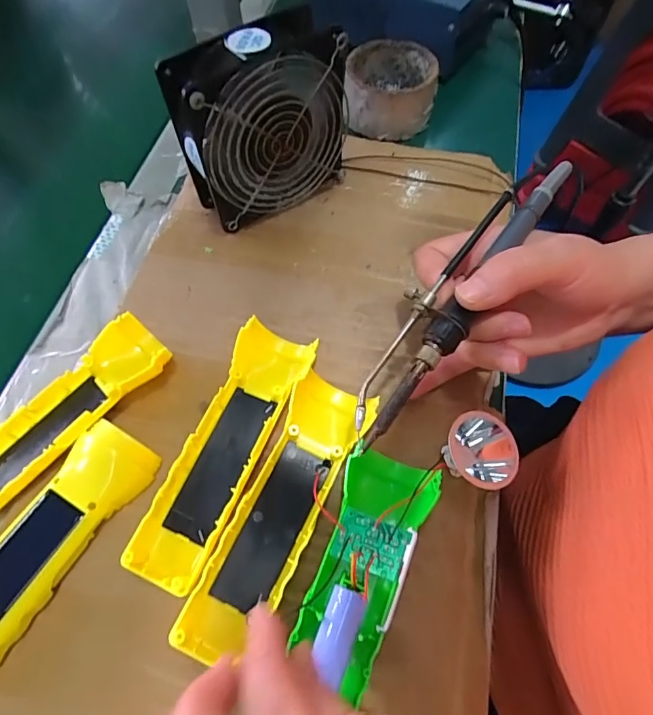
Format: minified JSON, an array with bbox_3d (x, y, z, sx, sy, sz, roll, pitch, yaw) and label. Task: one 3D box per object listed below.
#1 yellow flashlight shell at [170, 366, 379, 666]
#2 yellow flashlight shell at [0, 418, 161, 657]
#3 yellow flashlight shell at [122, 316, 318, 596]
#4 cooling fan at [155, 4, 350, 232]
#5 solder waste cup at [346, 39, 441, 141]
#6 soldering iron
[{"bbox_3d":[-0.022,0.084,0.259,0.050,0.025,0.160,21,65,11],"label":"yellow flashlight shell"},{"bbox_3d":[-0.160,0.111,0.245,0.044,0.031,0.159,27,66,14],"label":"yellow flashlight shell"},{"bbox_3d":[-0.060,0.052,0.277,0.046,0.025,0.164,22,65,12],"label":"yellow flashlight shell"},{"bbox_3d":[-0.047,-0.171,0.340,0.120,0.121,0.054,-30,66,-14],"label":"cooling fan"},{"bbox_3d":[0.059,-0.259,0.432,0.082,0.040,0.085,0,63,0],"label":"solder waste cup"},{"bbox_3d":[0.076,-0.044,0.253,0.032,0.014,0.205,35,75,17],"label":"soldering iron"}]

